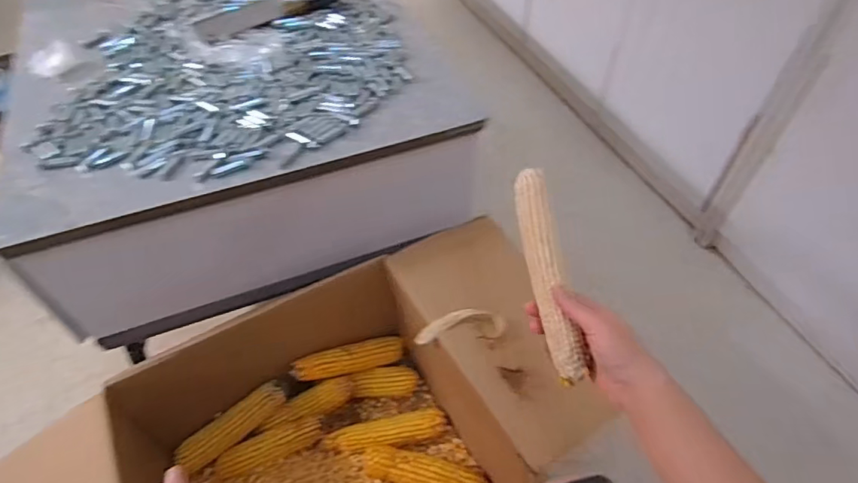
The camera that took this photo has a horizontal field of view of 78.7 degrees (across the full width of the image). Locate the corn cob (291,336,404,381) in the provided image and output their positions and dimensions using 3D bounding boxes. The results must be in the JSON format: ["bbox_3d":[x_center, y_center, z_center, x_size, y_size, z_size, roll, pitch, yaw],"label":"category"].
[{"bbox_3d":[-0.136,0.213,0.953,0.212,0.041,0.051,-7,48,-30],"label":"corn cob"}]

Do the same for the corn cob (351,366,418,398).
[{"bbox_3d":[-0.082,0.259,0.962,0.132,0.043,0.048,2,48,-23],"label":"corn cob"}]

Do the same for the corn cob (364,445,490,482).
[{"bbox_3d":[0.003,0.388,0.863,0.217,0.040,0.050,18,51,-5],"label":"corn cob"}]

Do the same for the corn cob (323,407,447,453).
[{"bbox_3d":[-0.073,0.330,0.909,0.212,0.046,0.061,-10,51,-8],"label":"corn cob"}]

